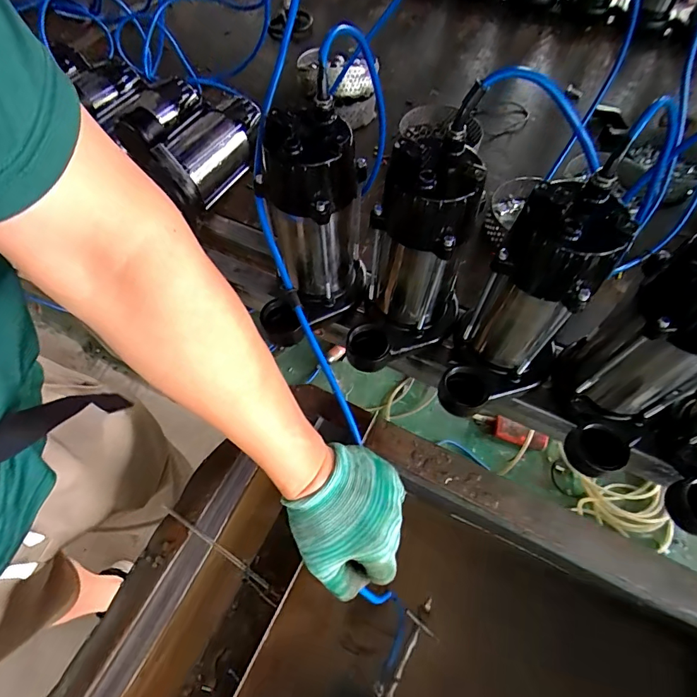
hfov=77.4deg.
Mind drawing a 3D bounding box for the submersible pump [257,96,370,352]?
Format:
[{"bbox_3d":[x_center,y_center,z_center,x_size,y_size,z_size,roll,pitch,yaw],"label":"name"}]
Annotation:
[{"bbox_3d":[-0.049,-0.116,0.487,0.102,0.235,0.152,21,63,11],"label":"submersible pump"}]

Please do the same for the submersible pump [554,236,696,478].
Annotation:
[{"bbox_3d":[0.281,0.014,0.414,0.132,0.226,0.111,-38,67,-19],"label":"submersible pump"}]

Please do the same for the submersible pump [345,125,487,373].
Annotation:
[{"bbox_3d":[0.069,-0.079,0.472,0.116,0.240,0.152,16,62,9],"label":"submersible pump"}]

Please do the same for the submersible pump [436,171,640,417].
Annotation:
[{"bbox_3d":[0.163,-0.031,0.444,0.143,0.239,0.108,-33,65,-17],"label":"submersible pump"}]

